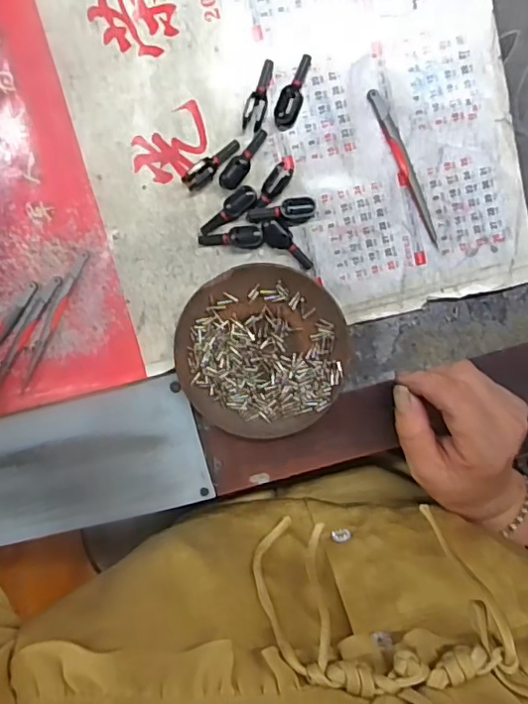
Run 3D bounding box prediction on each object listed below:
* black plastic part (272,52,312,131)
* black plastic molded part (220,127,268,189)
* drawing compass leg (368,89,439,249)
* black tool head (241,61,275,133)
[{"bbox_3d":[0.018,-0.164,0.354,0.015,0.010,0.045,18,99,-3],"label":"black plastic part"},{"bbox_3d":[-0.012,-0.124,0.360,0.015,0.010,0.043,40,97,-6],"label":"black plastic molded part"},{"bbox_3d":[0.092,-0.119,0.364,0.010,0.004,0.105,-24,99,4],"label":"drawing compass leg"},{"bbox_3d":[-0.004,-0.163,0.356,0.014,0.008,0.043,11,99,-2],"label":"black tool head"}]

